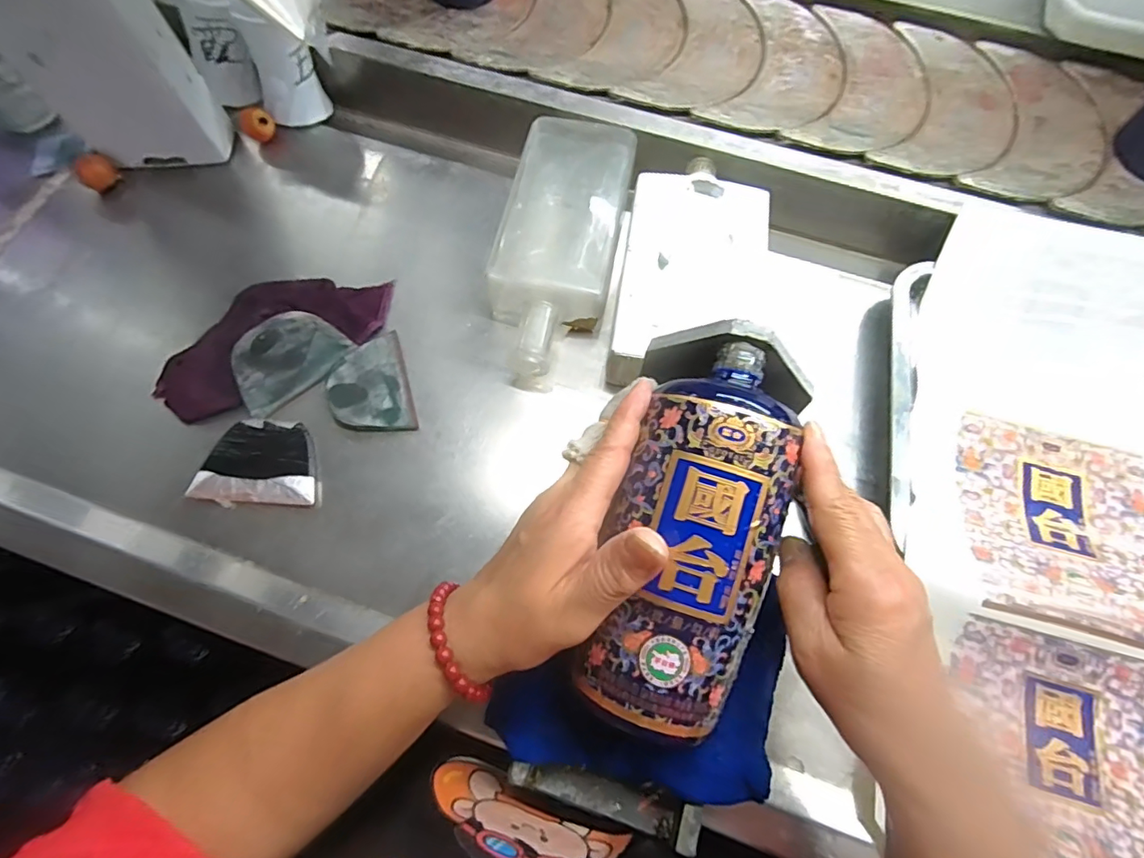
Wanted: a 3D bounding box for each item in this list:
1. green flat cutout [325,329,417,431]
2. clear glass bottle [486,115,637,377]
[{"bbox_3d":[-0.152,-0.031,0.394,0.057,0.008,0.081,-16,73,-7],"label":"green flat cutout"},{"bbox_3d":[-0.010,-0.147,0.420,0.090,0.051,0.226,11,72,4],"label":"clear glass bottle"}]

